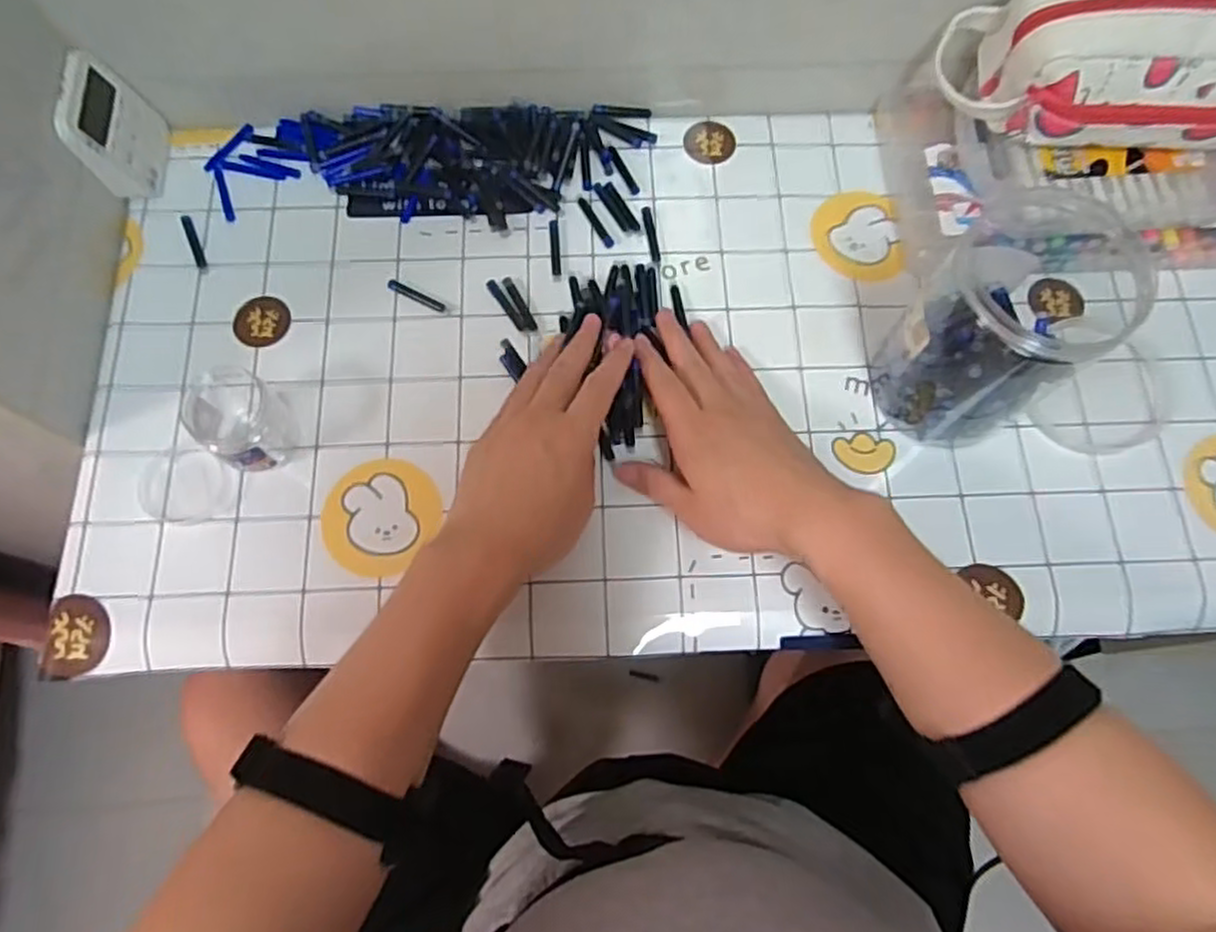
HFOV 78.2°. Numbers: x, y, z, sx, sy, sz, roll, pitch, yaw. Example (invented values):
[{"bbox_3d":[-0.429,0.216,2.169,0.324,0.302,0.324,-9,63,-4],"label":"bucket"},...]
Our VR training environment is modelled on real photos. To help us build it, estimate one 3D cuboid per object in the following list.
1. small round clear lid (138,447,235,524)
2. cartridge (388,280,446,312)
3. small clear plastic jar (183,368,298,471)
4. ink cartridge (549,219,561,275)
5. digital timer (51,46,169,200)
[{"bbox_3d":[-0.277,0.012,0.492,0.059,0.007,0.049,16,72,4],"label":"small round clear lid"},{"bbox_3d":[-0.140,-0.124,0.545,0.049,0.004,0.008,28,75,7],"label":"cartridge"},{"bbox_3d":[-0.238,-0.031,0.484,0.058,0.056,0.054,0,72,-1],"label":"small clear plastic jar"},{"bbox_3d":[-0.039,-0.161,0.548,0.006,0.004,0.047,-5,74,-2],"label":"ink cartridge"},{"bbox_3d":[-0.352,-0.241,0.534,0.032,0.071,0.076,-3,72,-2],"label":"digital timer"}]

